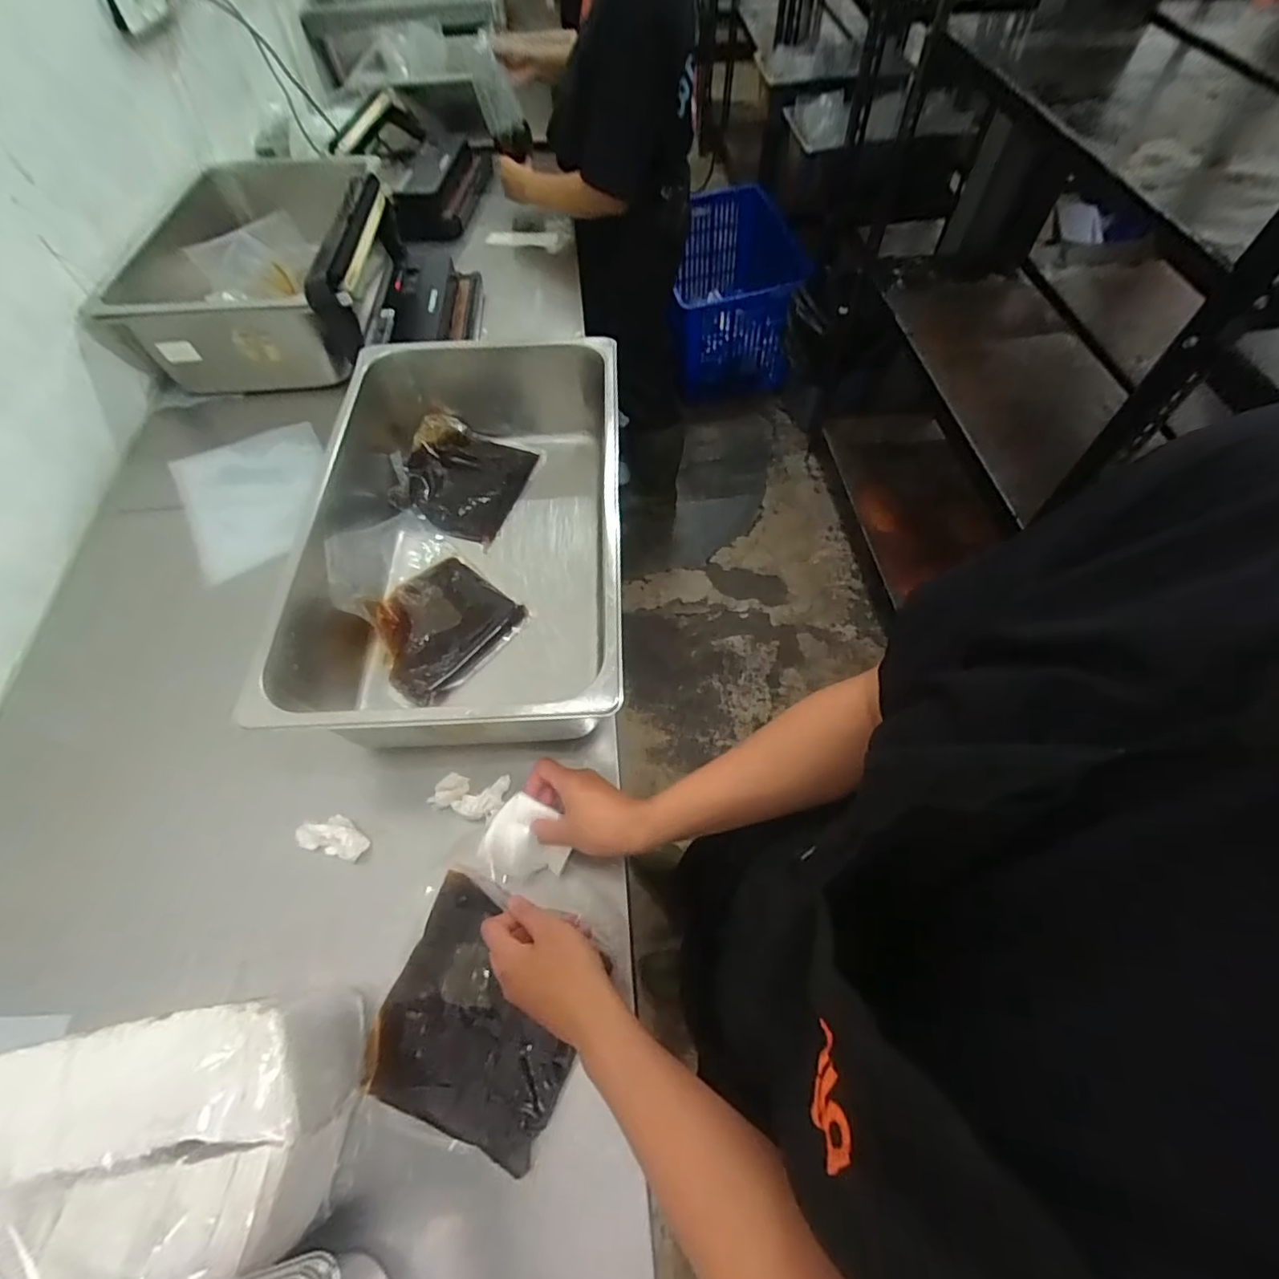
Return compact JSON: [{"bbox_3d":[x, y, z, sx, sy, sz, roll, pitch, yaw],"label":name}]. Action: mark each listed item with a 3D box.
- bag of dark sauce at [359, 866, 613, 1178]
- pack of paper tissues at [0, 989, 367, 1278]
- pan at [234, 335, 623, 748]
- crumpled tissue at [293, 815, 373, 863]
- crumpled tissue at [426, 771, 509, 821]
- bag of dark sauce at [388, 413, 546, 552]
[{"bbox_3d":[-0.129,0.307,0.474,0.161,0.022,0.174,18,61,11],"label":"bag of dark sauce"},{"bbox_3d":[-0.345,0.340,0.380,0.271,0.129,0.140,-8,59,-4],"label":"pack of paper tissues"},{"bbox_3d":[-0.190,-0.124,0.670,0.334,0.164,0.530,-1,59,0],"label":"pan"},{"bbox_3d":[-0.298,0.191,0.557,0.065,0.018,0.035,12,60,7],"label":"crumpled tissue"},{"bbox_3d":[-0.172,0.157,0.578,0.077,0.033,0.042,6,60,4],"label":"crumpled tissue"},{"bbox_3d":[-0.245,-0.228,0.782,0.164,0.050,0.176,16,61,10],"label":"bag of dark sauce"}]

